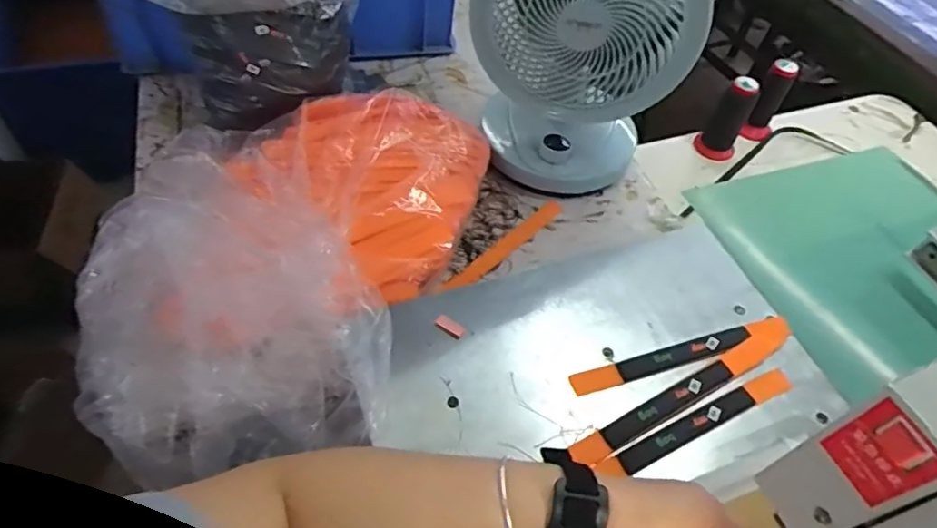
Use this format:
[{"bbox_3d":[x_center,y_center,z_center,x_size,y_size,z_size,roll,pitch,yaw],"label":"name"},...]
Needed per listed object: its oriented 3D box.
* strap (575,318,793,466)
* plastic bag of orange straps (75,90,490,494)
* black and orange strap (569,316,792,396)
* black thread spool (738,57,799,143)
[{"bbox_3d":[0.198,0.106,0.523,0.253,0.006,0.026,-24,57,-22],"label":"strap"},{"bbox_3d":[-0.161,-0.032,0.581,0.279,0.153,0.441,14,52,7],"label":"plastic bag of orange straps"},{"bbox_3d":[0.197,0.080,0.540,0.223,0.005,0.024,-11,53,-13],"label":"black and orange strap"},{"bbox_3d":[0.454,-0.245,0.904,0.045,0.123,0.047,28,55,17],"label":"black thread spool"}]

